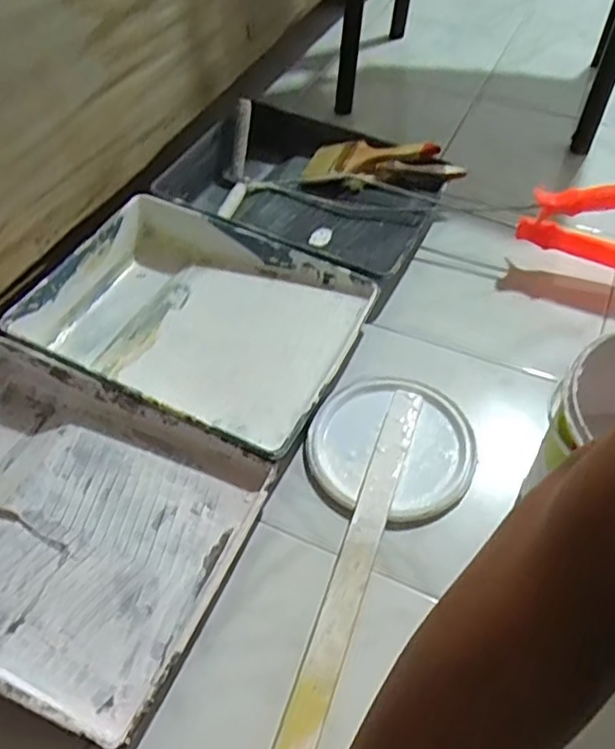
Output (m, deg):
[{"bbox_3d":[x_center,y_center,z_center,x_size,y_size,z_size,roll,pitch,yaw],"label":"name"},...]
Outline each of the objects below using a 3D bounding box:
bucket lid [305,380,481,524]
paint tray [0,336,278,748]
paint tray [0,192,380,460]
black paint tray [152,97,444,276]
[{"bbox_3d":[0.090,0.075,0.671,0.168,0.023,0.162,-1,50,1],"label":"bucket lid"},{"bbox_3d":[-0.242,0.133,0.595,0.355,0.065,0.277,19,53,17],"label":"paint tray"},{"bbox_3d":[-0.131,-0.069,0.741,0.355,0.070,0.270,20,54,18],"label":"paint tray"},{"bbox_3d":[-0.005,-0.264,0.896,0.373,0.070,0.277,22,54,19],"label":"black paint tray"}]

